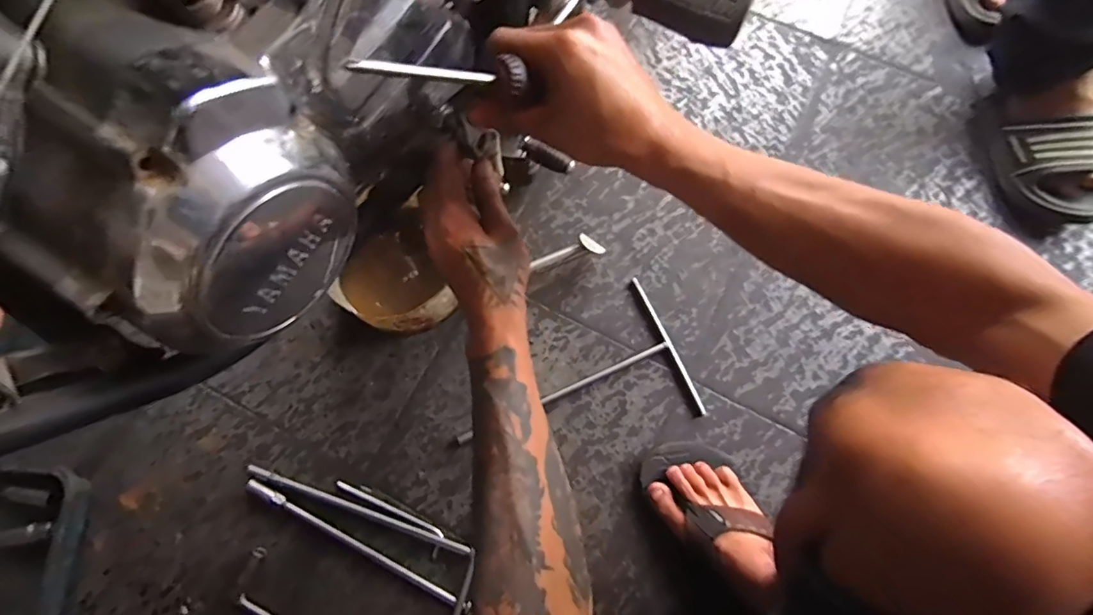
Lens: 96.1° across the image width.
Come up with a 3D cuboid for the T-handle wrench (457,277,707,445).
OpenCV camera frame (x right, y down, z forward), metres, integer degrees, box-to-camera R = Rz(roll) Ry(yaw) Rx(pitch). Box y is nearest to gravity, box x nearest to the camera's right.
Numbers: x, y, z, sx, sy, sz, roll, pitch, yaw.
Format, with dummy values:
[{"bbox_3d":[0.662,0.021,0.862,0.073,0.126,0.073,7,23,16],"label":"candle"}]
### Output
[{"bbox_3d":[0.027,0.104,0.621,0.297,0.011,0.187,-23,75,-6],"label":"T-handle wrench"}]

